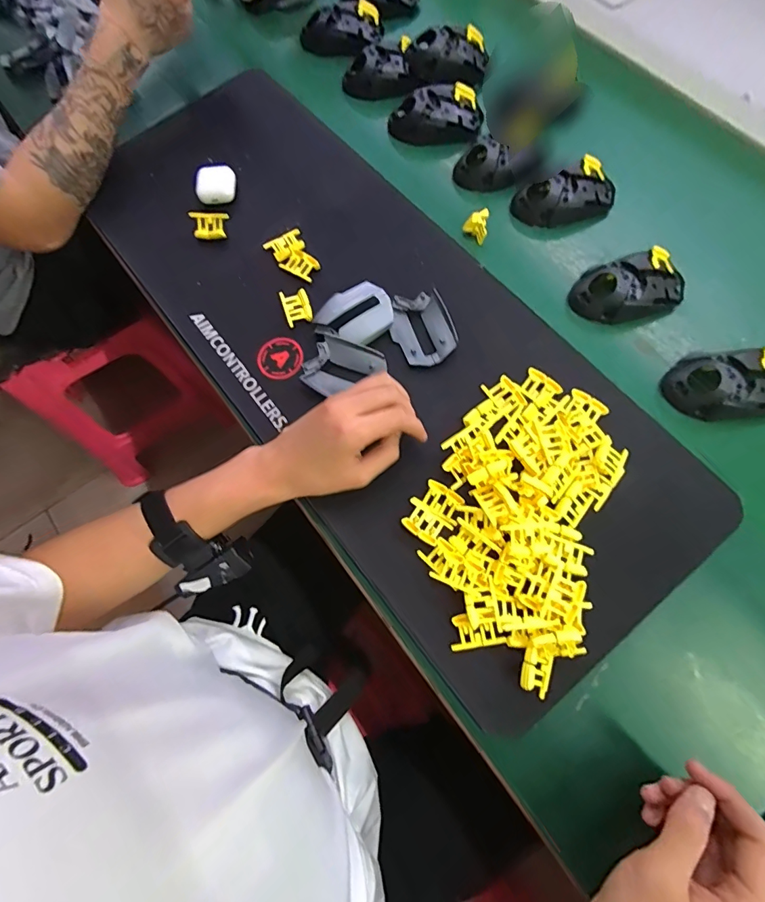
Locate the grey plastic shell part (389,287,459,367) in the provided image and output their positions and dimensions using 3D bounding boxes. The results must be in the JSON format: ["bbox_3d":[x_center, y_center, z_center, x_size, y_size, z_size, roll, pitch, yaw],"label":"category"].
[{"bbox_3d":[0.041,-0.126,0.445,0.059,0.013,0.079,-20,73,-5],"label":"grey plastic shell part"}]

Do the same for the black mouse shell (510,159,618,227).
[{"bbox_3d":[0.211,-0.295,0.503,0.118,0.041,0.059,-14,73,-3],"label":"black mouse shell"}]

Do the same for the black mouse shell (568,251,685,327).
[{"bbox_3d":[0.259,-0.173,0.457,0.118,0.033,0.067,-11,73,-2],"label":"black mouse shell"}]

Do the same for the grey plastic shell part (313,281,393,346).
[{"bbox_3d":[-0.026,-0.142,0.450,0.072,0.016,0.060,-35,75,-9],"label":"grey plastic shell part"}]

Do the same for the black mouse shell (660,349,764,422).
[{"bbox_3d":[0.333,-0.064,0.413,0.112,0.029,0.063,-1,73,1],"label":"black mouse shell"}]

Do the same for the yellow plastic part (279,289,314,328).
[{"bbox_3d":[-0.091,-0.154,0.468,0.028,0.006,0.040,-19,73,-5],"label":"yellow plastic part"}]

